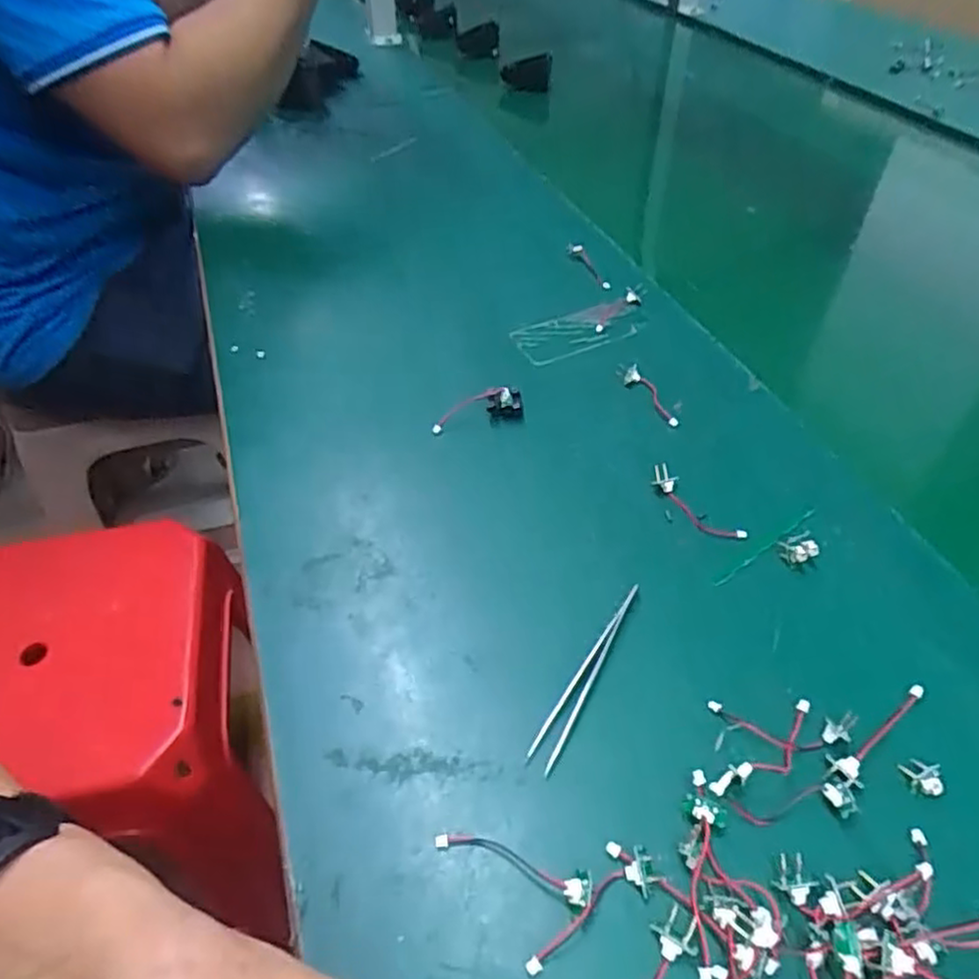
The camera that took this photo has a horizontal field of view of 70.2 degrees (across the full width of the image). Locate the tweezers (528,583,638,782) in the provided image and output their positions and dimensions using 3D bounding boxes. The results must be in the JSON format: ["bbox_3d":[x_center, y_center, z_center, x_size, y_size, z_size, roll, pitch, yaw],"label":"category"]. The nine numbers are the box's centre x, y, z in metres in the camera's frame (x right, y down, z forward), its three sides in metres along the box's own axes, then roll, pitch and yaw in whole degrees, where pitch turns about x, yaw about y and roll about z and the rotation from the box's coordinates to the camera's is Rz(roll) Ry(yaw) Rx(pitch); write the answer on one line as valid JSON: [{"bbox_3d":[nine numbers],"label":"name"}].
[{"bbox_3d":[0.044,0.081,0.318,0.011,0.006,0.100,21,50,20],"label":"tweezers"}]

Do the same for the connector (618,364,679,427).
[{"bbox_3d":[0.104,-0.061,0.453,0.015,0.007,0.059,-17,48,-15],"label":"connector"}]

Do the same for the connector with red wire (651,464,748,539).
[{"bbox_3d":[0.113,0.007,0.384,0.015,0.010,0.062,-29,52,-25],"label":"connector with red wire"}]

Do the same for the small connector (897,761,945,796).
[{"bbox_3d":[0.178,0.118,0.286,0.016,0.004,0.013,4,46,5],"label":"small connector"}]

